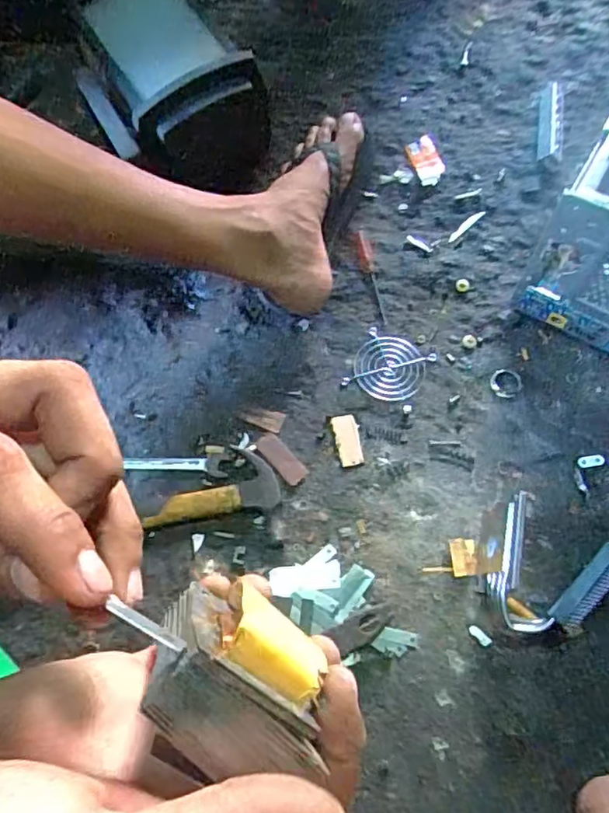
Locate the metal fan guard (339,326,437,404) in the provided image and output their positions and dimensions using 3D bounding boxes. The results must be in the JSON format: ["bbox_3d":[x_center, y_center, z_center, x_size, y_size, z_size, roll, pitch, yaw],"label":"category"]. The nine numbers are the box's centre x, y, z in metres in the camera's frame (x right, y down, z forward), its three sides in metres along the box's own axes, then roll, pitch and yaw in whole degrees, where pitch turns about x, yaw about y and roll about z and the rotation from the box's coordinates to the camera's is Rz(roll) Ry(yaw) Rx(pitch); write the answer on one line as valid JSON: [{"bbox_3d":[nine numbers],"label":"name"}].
[{"bbox_3d":[0.088,-0.040,0.630,0.071,0.008,0.073,26,73,10],"label":"metal fan guard"}]

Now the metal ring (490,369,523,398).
[{"bbox_3d":[0.211,-0.024,0.632,0.032,0.004,0.032,0,70,1],"label":"metal ring"}]

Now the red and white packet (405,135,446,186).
[{"bbox_3d":[0.144,-0.295,0.724,0.033,0.013,0.065,-17,70,-5],"label":"red and white packet"}]

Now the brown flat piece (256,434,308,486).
[{"bbox_3d":[-0.023,0.051,0.602,0.021,0.004,0.060,-41,74,-13],"label":"brown flat piece"}]

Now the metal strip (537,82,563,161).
[{"bbox_3d":[0.298,-0.345,0.729,0.026,0.022,0.119,9,70,5],"label":"metal strip"}]

